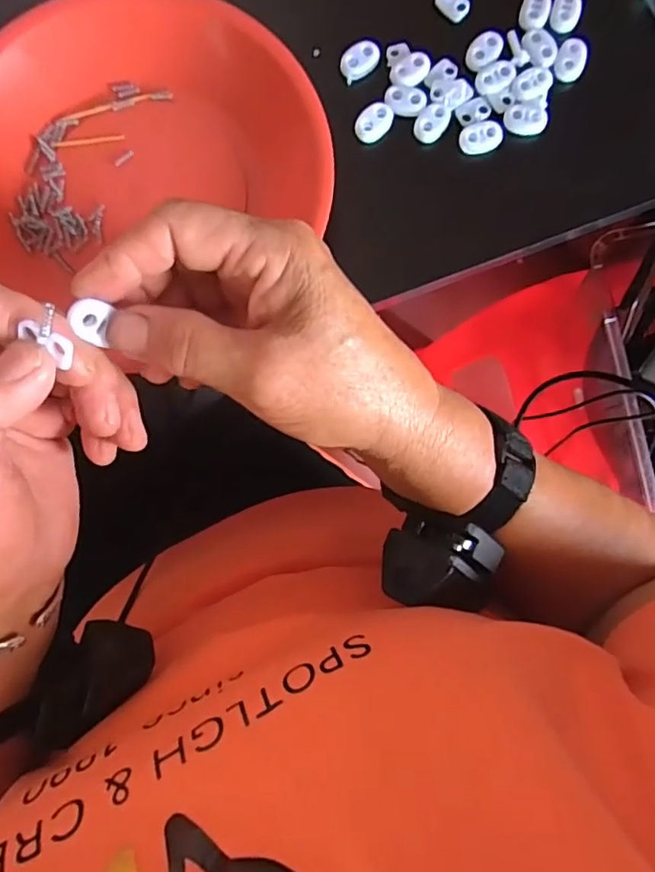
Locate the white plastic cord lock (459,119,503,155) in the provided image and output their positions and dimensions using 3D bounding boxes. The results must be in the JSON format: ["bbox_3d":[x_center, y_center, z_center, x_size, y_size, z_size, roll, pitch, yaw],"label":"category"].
[{"bbox_3d":[0.082,-0.160,0.307,0.022,0.004,0.017,-15,85,-2],"label":"white plastic cord lock"}]

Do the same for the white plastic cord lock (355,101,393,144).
[{"bbox_3d":[0.025,-0.168,0.307,0.016,0.004,0.023,37,85,2],"label":"white plastic cord lock"}]

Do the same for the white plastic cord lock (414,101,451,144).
[{"bbox_3d":[0.056,-0.168,0.307,0.016,0.004,0.024,36,85,2],"label":"white plastic cord lock"}]

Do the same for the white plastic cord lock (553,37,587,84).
[{"bbox_3d":[0.131,-0.202,0.308,0.015,0.005,0.022,23,85,1],"label":"white plastic cord lock"}]

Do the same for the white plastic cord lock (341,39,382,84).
[{"bbox_3d":[0.018,-0.204,0.310,0.023,0.006,0.015,-34,86,-4],"label":"white plastic cord lock"}]

